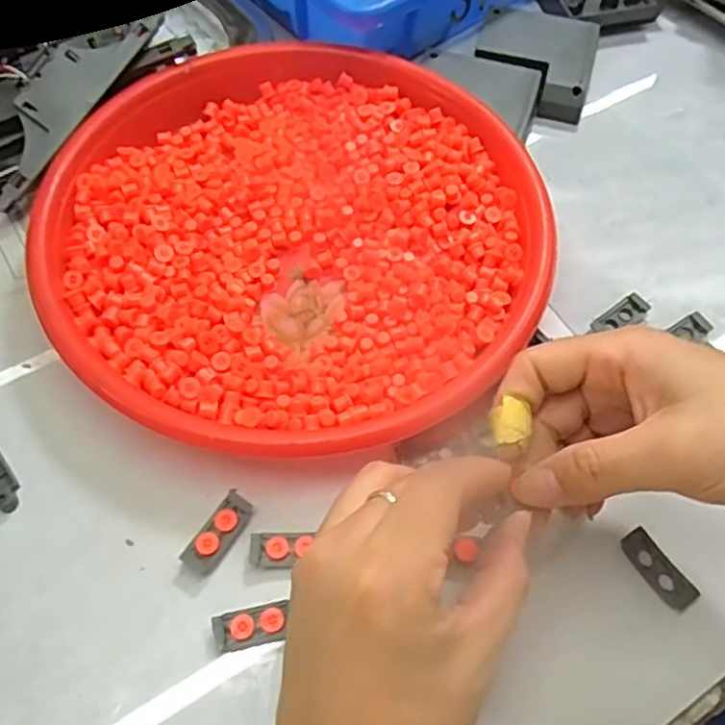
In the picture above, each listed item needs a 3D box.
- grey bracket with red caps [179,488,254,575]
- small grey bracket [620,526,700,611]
[{"bbox_3d":[-0.061,0.073,0.286,0.014,0.007,0.037,30,65,13],"label":"grey bracket with red caps"},{"bbox_3d":[0.125,0.087,0.285,0.014,0.004,0.035,-32,67,-18],"label":"small grey bracket"}]

